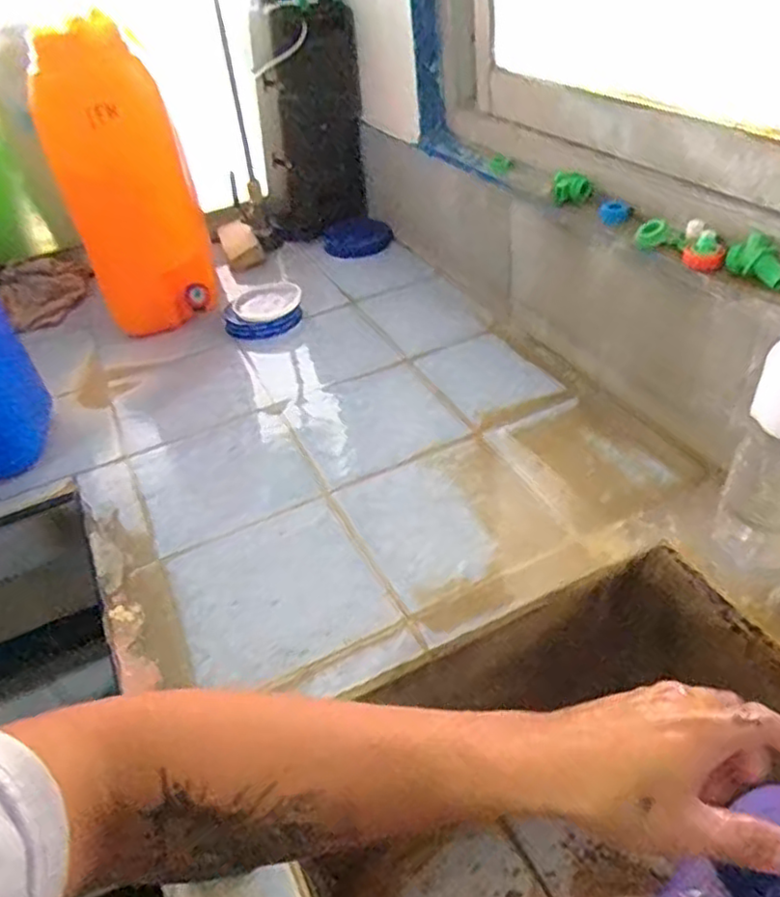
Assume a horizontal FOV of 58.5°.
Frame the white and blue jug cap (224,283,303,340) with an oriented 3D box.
[{"bbox_3d":[-0.211,-0.223,1.129,0.125,0.045,0.117,-4,41,4],"label":"white and blue jug cap"}]

